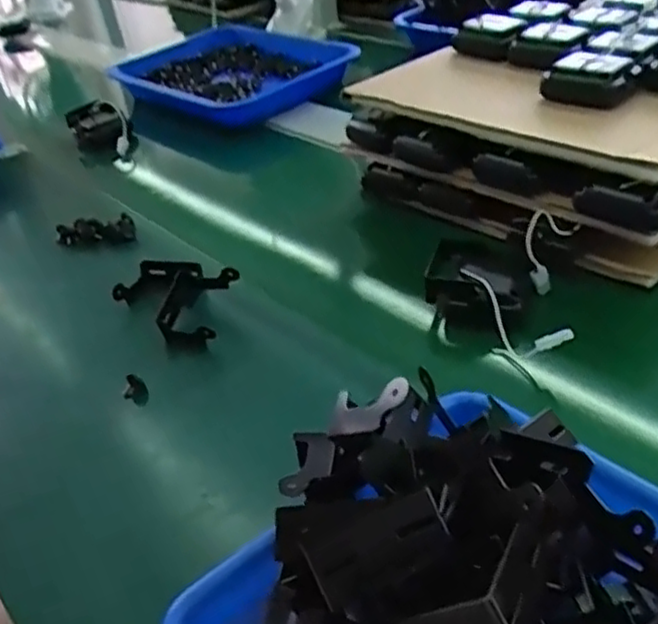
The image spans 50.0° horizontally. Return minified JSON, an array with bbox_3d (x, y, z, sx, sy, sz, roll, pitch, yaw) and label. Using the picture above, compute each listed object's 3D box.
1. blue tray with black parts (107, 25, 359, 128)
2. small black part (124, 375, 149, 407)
[{"bbox_3d":[-0.137,-0.379,1.099,0.227,0.057,0.384,-33,44,-29],"label":"blue tray with black parts"},{"bbox_3d":[-0.151,0.062,0.551,0.018,0.028,0.009,-20,39,-16],"label":"small black part"}]

